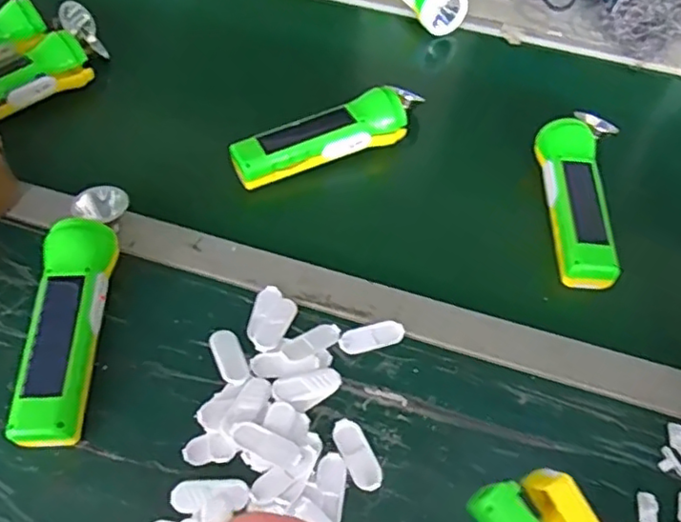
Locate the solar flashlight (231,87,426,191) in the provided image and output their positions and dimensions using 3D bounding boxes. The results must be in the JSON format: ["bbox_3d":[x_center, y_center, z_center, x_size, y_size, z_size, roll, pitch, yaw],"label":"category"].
[{"bbox_3d":[-0.005,-0.123,0.584,0.201,0.040,0.046,-22,57,-18],"label":"solar flashlight"}]

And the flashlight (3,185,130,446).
[{"bbox_3d":[-0.200,0.031,0.459,0.047,0.047,0.208,-2,53,-4],"label":"flashlight"}]

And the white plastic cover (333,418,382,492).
[{"bbox_3d":[0.011,0.133,0.420,0.020,0.004,0.051,-21,57,-17],"label":"white plastic cover"}]

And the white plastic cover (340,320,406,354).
[{"bbox_3d":[0.024,0.059,0.474,0.050,0.004,0.020,-11,55,-10],"label":"white plastic cover"}]

